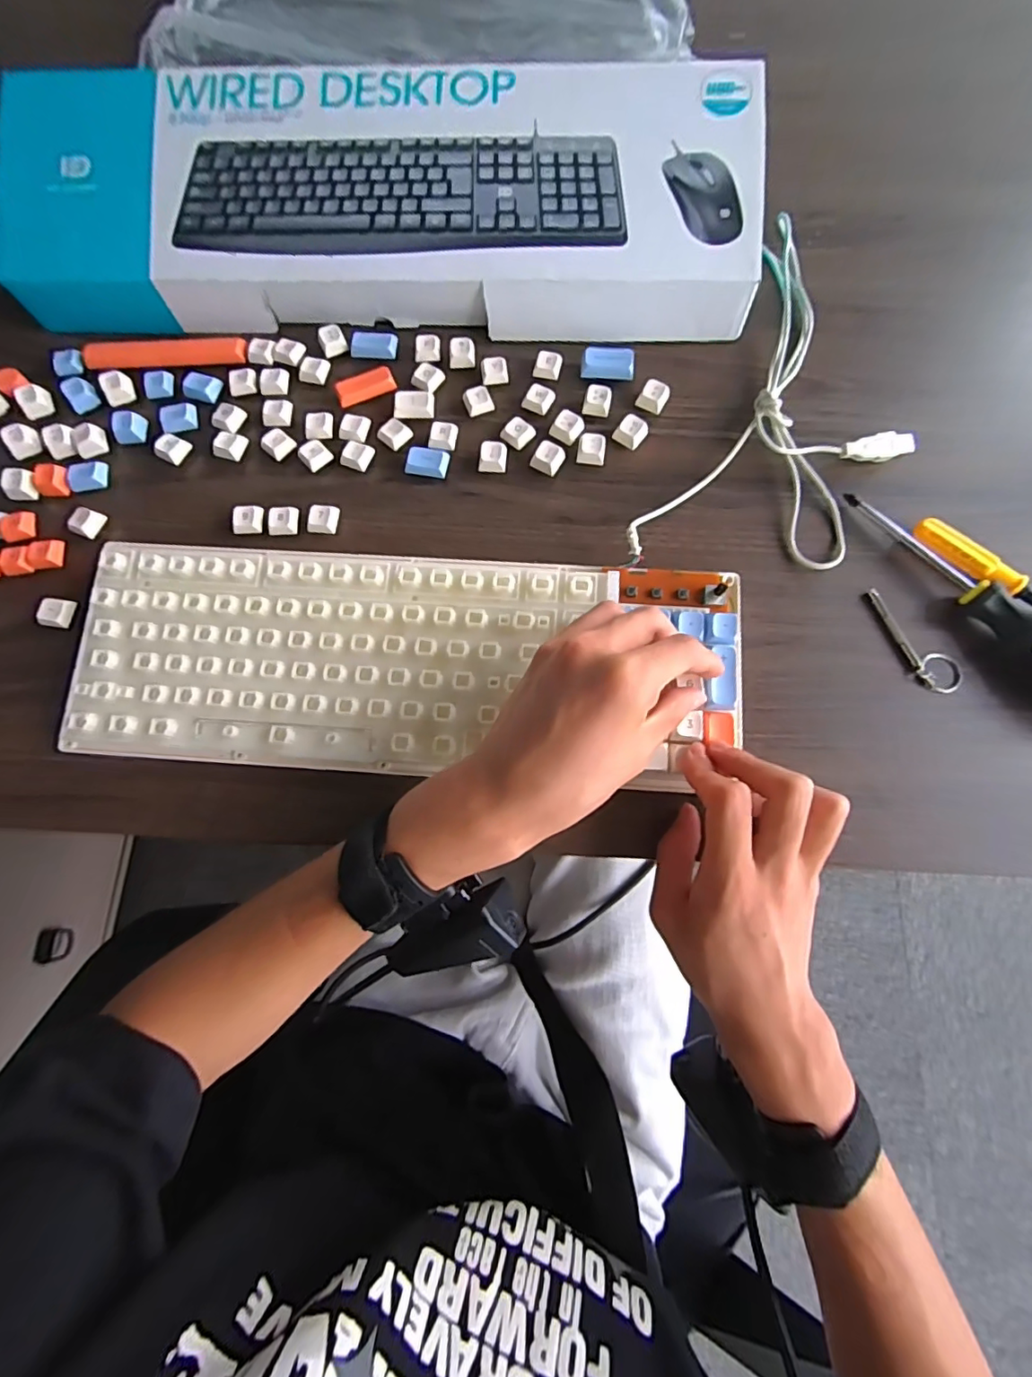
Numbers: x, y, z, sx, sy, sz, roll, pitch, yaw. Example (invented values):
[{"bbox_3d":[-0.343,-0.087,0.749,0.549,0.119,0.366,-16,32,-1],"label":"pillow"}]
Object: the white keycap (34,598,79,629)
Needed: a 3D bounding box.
[{"bbox_3d":[-0.287,-0.048,0.335,0.016,0.010,0.018,6,74,1],"label":"white keycap"}]

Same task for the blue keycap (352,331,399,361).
[{"bbox_3d":[-0.103,-0.248,0.388,0.032,0.010,0.017,7,74,2],"label":"blue keycap"}]

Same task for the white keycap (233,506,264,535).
[{"bbox_3d":[-0.174,-0.111,0.350,0.017,0.009,0.017,2,74,0],"label":"white keycap"}]

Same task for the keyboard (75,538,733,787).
[{"bbox_3d":[-0.063,-0.017,0.315,0.384,0.025,0.138,-2,74,1],"label":"keyboard"}]

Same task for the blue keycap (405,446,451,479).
[{"bbox_3d":[-0.059,-0.152,0.364,0.027,0.011,0.019,14,74,4],"label":"blue keycap"}]

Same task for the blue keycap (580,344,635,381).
[{"bbox_3d":[0.065,-0.228,0.377,0.037,0.009,0.022,0,74,-1],"label":"blue keycap"}]

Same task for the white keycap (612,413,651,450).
[{"bbox_3d":[0.078,-0.175,0.363,0.018,0.011,0.019,38,77,10],"label":"white keycap"}]

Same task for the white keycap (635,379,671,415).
[{"bbox_3d":[0.095,-0.201,0.370,0.018,0.011,0.019,33,76,9],"label":"white keycap"}]

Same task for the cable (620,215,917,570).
[{"bbox_3d":[0.193,-0.182,0.360,0.142,0.034,0.305,25,75,7],"label":"cable"}]

